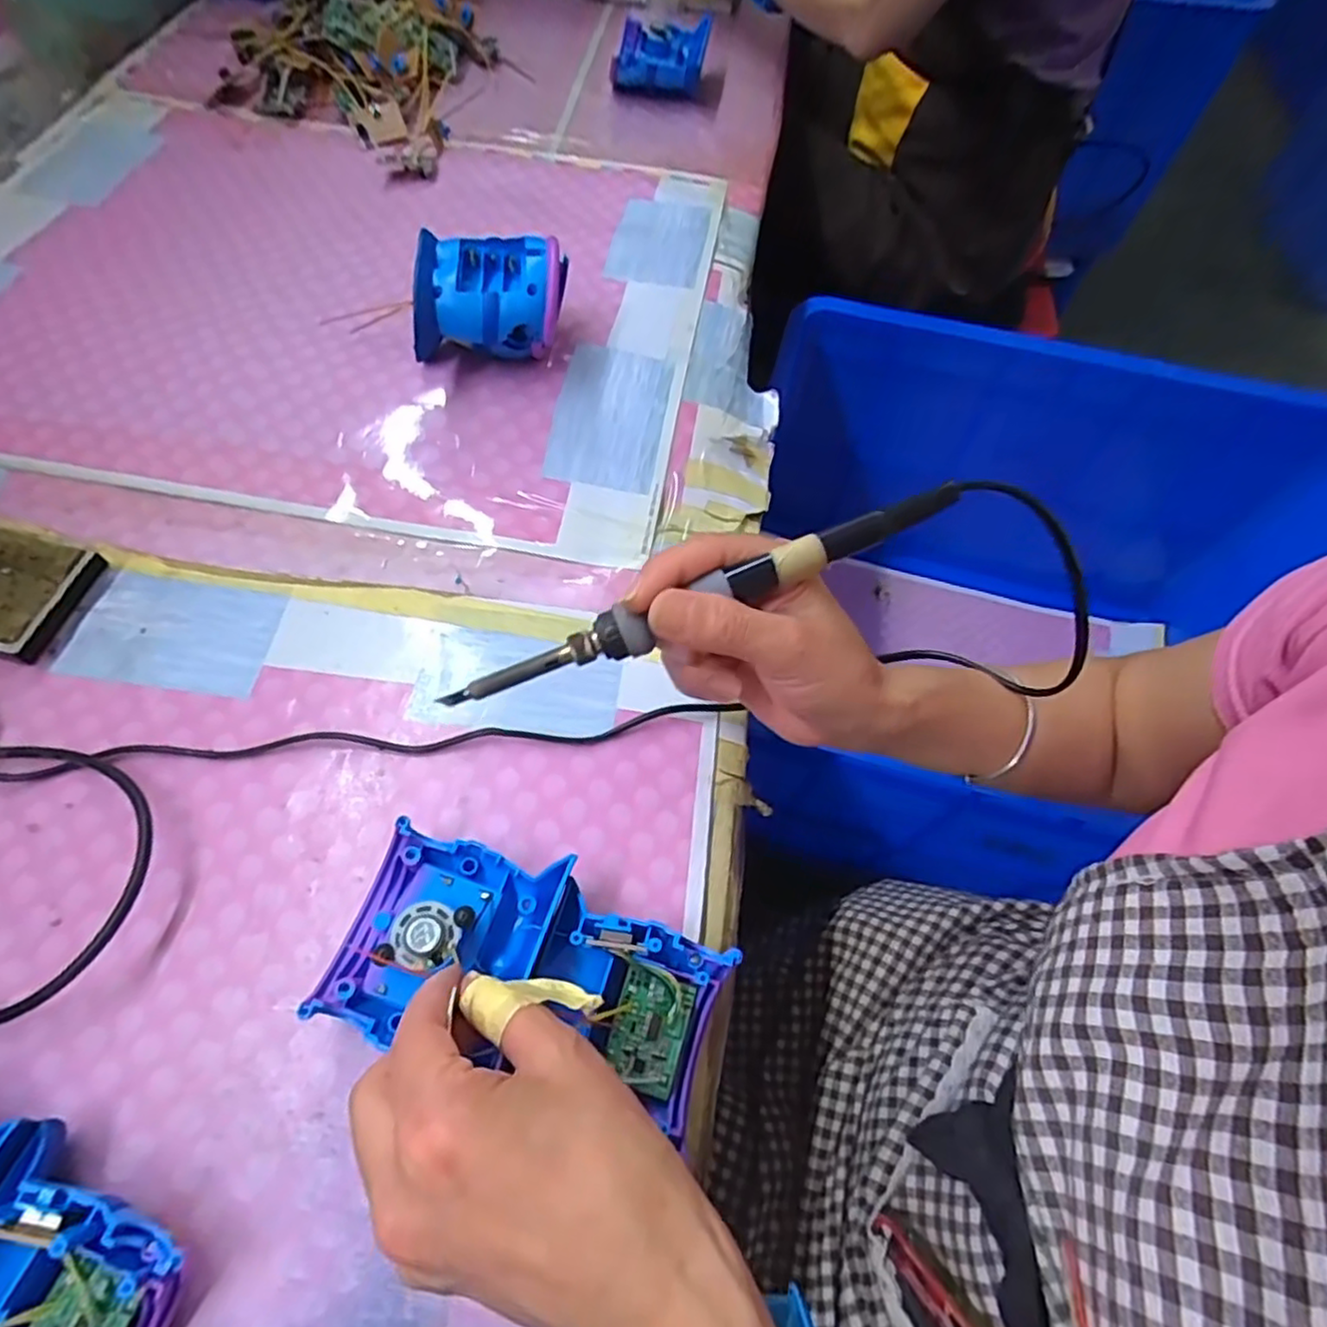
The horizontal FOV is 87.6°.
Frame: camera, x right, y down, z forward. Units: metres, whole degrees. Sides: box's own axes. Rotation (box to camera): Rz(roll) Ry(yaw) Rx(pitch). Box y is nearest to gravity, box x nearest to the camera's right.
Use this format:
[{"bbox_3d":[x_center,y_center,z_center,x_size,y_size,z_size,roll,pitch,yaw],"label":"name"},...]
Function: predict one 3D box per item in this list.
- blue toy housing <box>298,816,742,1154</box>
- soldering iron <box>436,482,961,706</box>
[{"bbox_3d":[-0.054,0.126,0.288,0.154,0.031,0.079,17,62,2],"label":"blue toy housing"},{"bbox_3d":[0.014,-0.024,0.265,0.211,0.016,0.016,-22,65,0],"label":"soldering iron"}]

